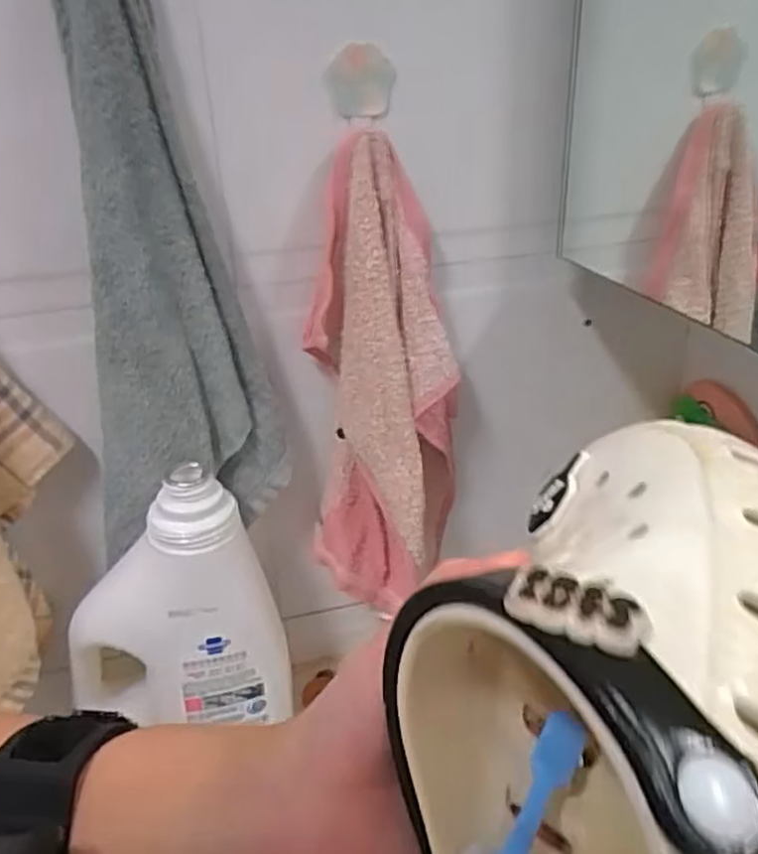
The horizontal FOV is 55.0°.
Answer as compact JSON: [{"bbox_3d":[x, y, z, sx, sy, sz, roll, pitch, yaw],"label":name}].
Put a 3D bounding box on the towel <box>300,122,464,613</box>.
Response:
[{"bbox_3d":[0.001,-0.024,0.530,0.099,0.326,0.068,4,28,13],"label":"towel"}]

